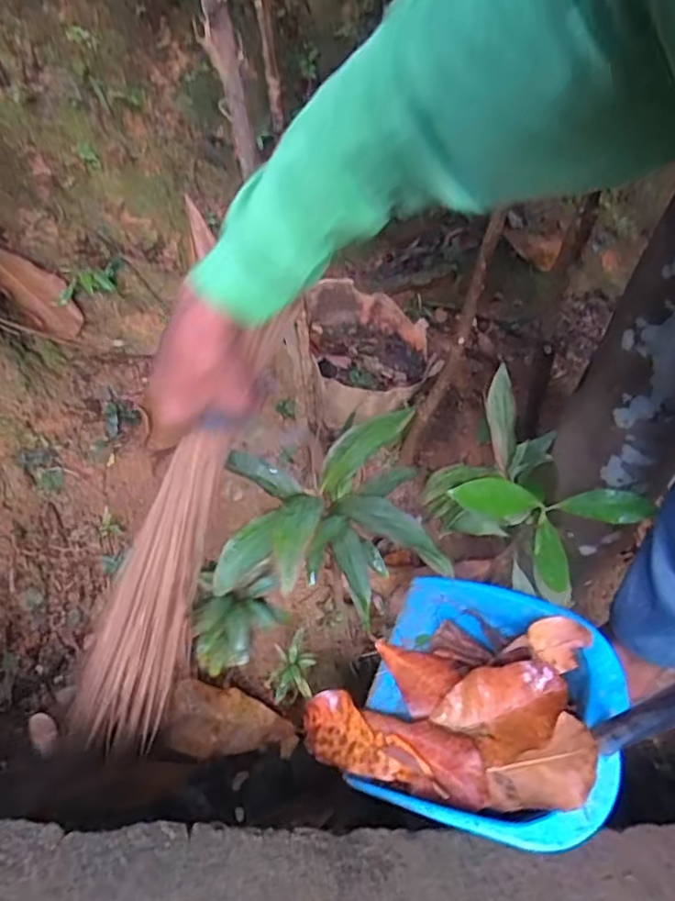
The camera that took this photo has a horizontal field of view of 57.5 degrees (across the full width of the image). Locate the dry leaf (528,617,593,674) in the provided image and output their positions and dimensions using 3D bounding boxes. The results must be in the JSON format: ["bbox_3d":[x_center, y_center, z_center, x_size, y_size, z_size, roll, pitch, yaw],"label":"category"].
[{"bbox_3d":[0.264,0.230,0.742,0.061,0.013,0.059,18,86,22],"label":"dry leaf"}]

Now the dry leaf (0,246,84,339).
[{"bbox_3d":[-0.522,-0.281,1.055,0.032,0.199,0.086,-30,25,36],"label":"dry leaf"}]

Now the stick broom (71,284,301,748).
[{"bbox_3d":[-0.152,0.103,0.590,0.078,0.504,0.037,4,29,-41],"label":"stick broom"}]

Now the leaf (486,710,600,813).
[{"bbox_3d":[0.221,0.344,0.656,0.128,0.014,0.076,-36,35,-4],"label":"leaf"}]

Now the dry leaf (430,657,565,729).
[{"bbox_3d":[0.181,0.281,0.720,0.151,0.032,0.046,-28,38,15],"label":"dry leaf"}]

